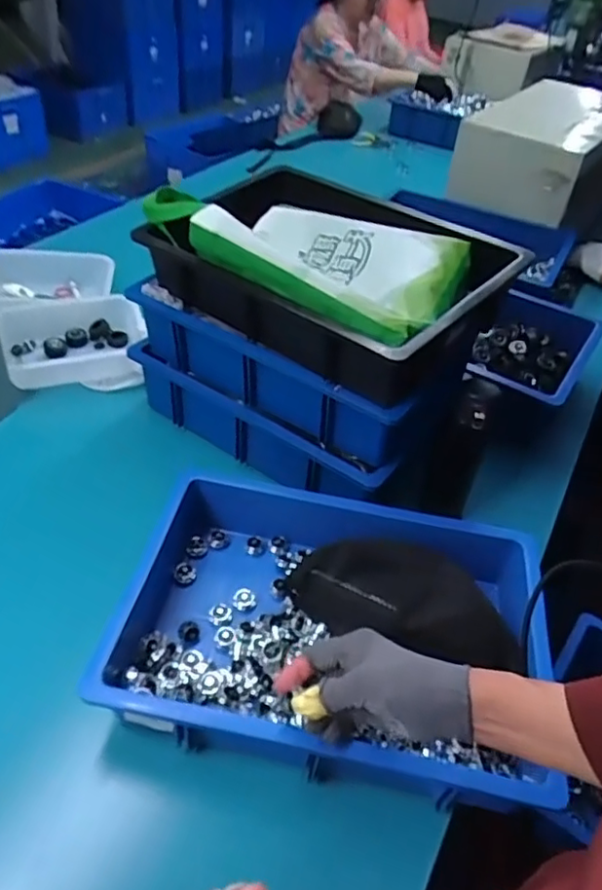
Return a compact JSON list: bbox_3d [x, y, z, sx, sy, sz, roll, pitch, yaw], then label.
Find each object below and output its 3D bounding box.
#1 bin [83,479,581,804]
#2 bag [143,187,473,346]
[{"bbox_3d":[0.035,0.205,0.686,0.448,0.097,0.301,11,43,4],"label":"bin"},{"bbox_3d":[0.001,-0.267,0.782,0.415,0.073,0.238,27,46,20],"label":"bag"}]

